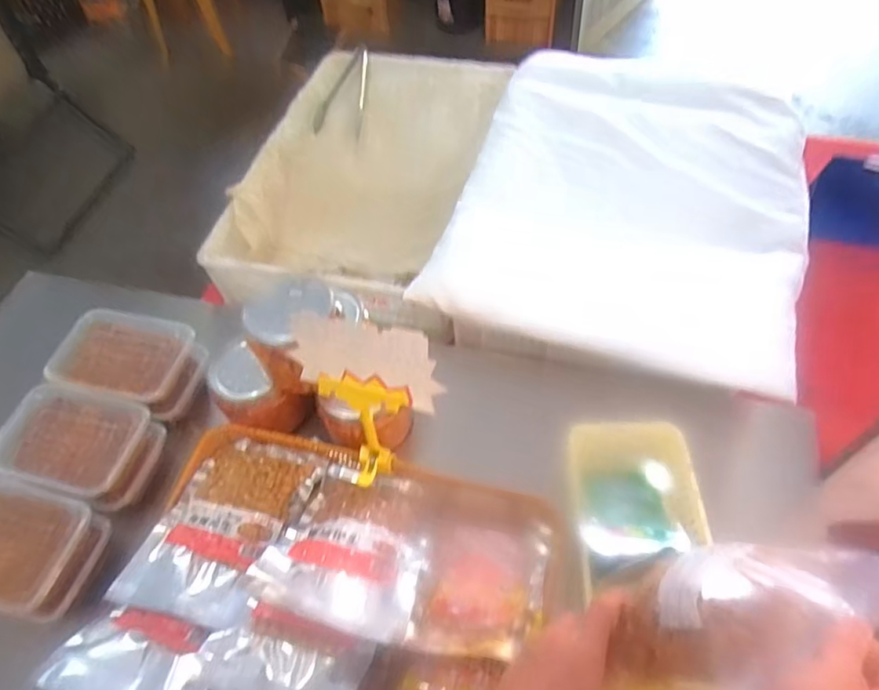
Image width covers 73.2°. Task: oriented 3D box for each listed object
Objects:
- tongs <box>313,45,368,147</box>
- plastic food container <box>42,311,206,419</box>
[{"bbox_3d":[-0.171,-0.498,1.166,0.090,0.032,0.207,14,77,15],"label":"tongs"},{"bbox_3d":[-0.413,0.019,0.780,0.193,0.051,0.119,11,57,13],"label":"plastic food container"}]

